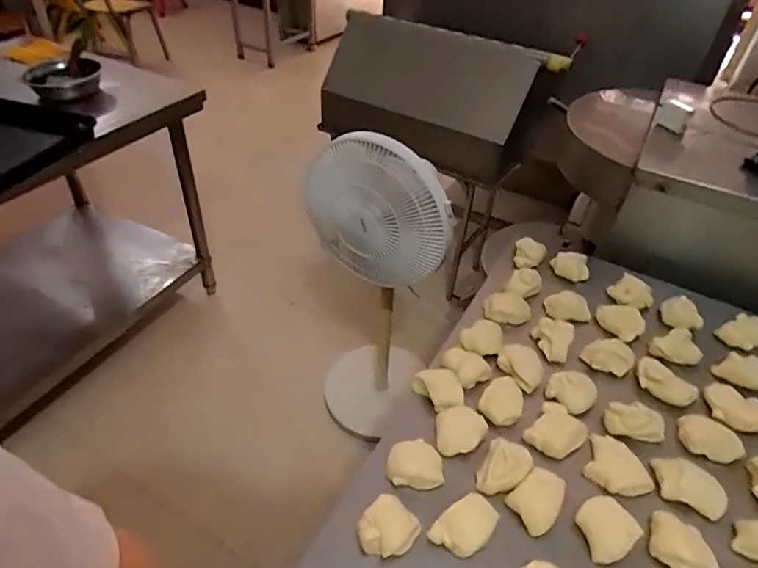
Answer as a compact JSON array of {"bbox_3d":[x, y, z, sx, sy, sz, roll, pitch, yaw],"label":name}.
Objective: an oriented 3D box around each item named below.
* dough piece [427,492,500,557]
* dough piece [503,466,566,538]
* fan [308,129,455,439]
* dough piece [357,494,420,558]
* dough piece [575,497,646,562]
[{"bbox_3d":[0.093,0.262,0.544,0.068,0.022,0.047,-29,53,-32],"label":"dough piece"},{"bbox_3d":[0.184,0.247,0.577,0.063,0.024,0.052,-26,52,-30],"label":"dough piece"},{"bbox_3d":[-0.035,0.051,1.297,0.282,0.894,0.290,0,43,-6],"label":"fan"},{"bbox_3d":[0.009,0.263,0.541,0.055,0.025,0.061,35,50,27],"label":"dough piece"},{"bbox_3d":[0.248,0.268,0.553,0.052,0.031,0.058,-18,48,-24],"label":"dough piece"}]

